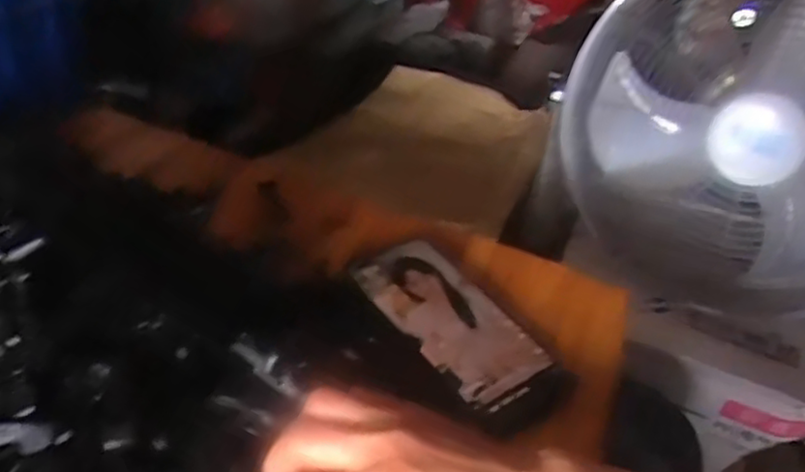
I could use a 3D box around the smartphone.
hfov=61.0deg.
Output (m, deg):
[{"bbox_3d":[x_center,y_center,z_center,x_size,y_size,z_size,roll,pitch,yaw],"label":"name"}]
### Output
[{"bbox_3d":[0.038,0.058,0.450,0.081,0.007,0.161,-17,46,-33],"label":"smartphone"}]

